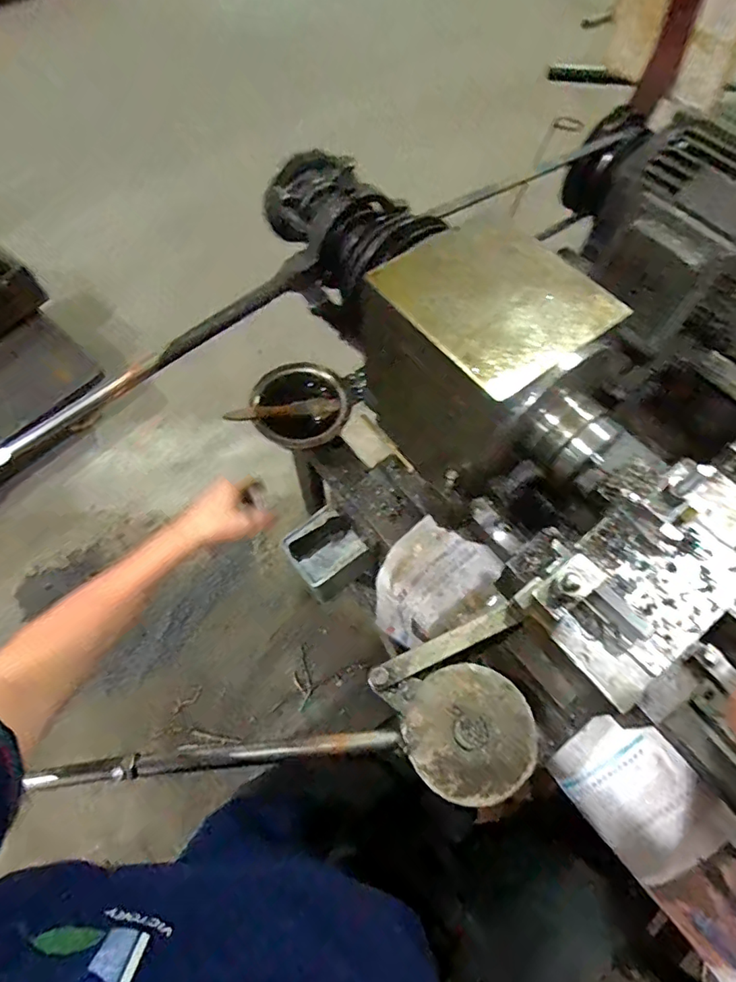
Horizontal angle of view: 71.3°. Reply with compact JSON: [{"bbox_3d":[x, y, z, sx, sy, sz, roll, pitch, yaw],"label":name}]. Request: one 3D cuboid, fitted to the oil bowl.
[{"bbox_3d":[-0.094,-0.111,0.693,0.122,0.068,0.125,0,63,0],"label":"oil bowl"}]

